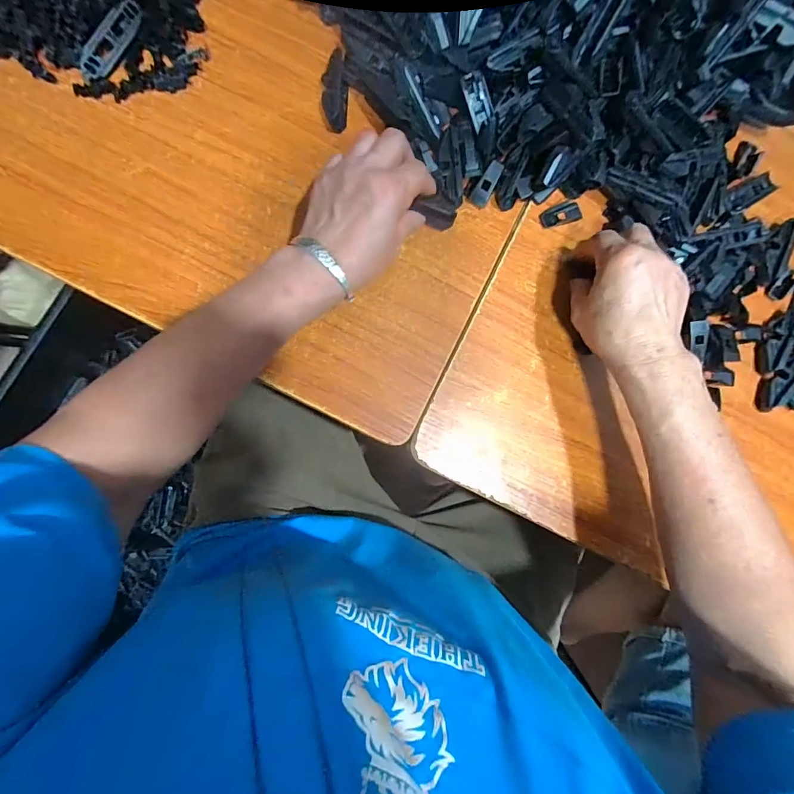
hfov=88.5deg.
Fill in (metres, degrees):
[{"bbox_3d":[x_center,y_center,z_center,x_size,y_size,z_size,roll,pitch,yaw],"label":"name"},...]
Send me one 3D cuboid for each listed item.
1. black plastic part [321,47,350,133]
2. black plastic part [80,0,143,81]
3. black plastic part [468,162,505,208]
[{"bbox_3d":[-0.059,-0.291,0.384,0.024,0.021,0.073,0,85,-6],"label":"black plastic part"},{"bbox_3d":[-0.257,-0.320,0.368,0.021,0.018,0.077,36,84,-2],"label":"black plastic part"},{"bbox_3d":[0.084,-0.200,0.383,0.016,0.007,0.041,32,111,-2],"label":"black plastic part"}]

